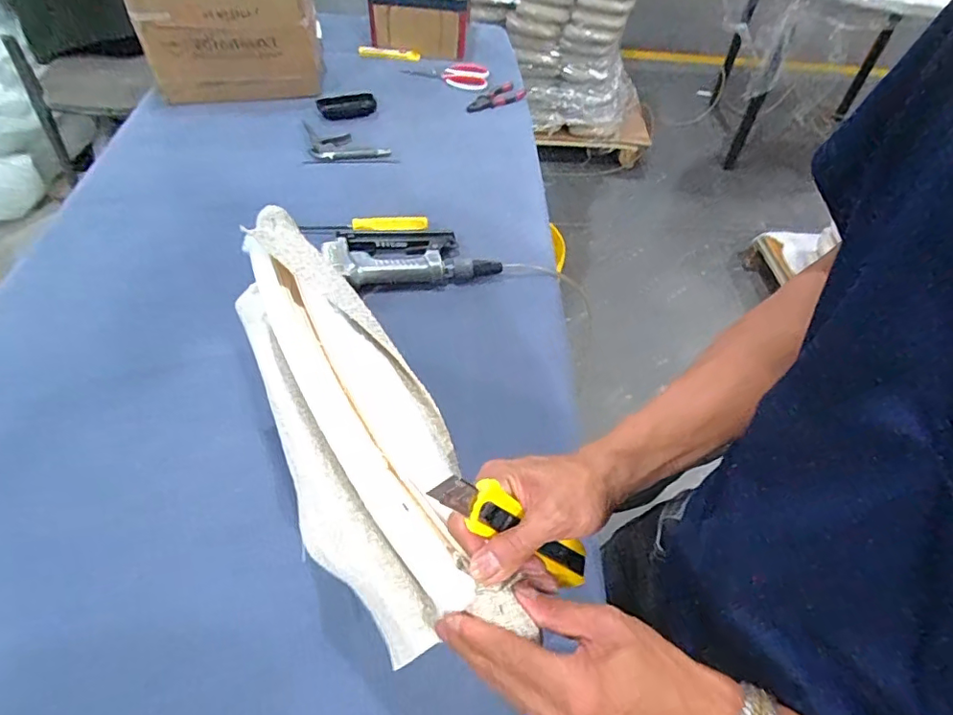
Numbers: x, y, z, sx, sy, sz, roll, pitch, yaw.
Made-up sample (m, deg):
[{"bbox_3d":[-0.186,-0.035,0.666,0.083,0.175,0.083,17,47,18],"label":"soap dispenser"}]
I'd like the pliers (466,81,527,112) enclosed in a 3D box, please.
[{"bbox_3d":[0.040,-0.540,1.141,0.059,0.020,0.154,34,56,22],"label":"pliers"}]

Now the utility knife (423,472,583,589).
[{"bbox_3d":[0.030,0.116,0.365,0.026,0.163,0.019,-28,39,23],"label":"utility knife"}]

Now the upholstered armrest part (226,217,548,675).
[{"bbox_3d":[-0.098,0.048,0.433,0.110,0.099,0.387,-20,64,-24],"label":"upholstered armrest part"}]

